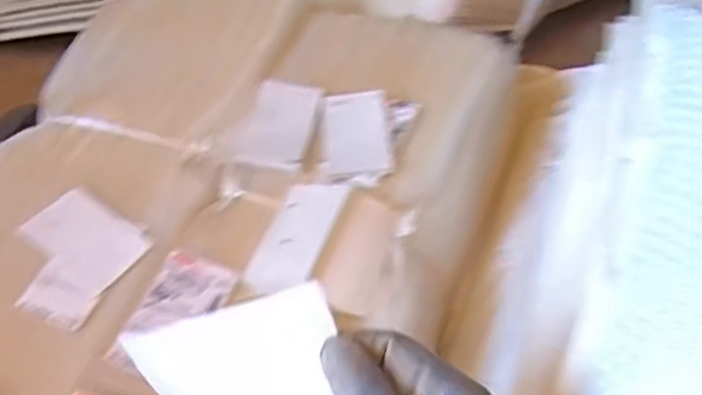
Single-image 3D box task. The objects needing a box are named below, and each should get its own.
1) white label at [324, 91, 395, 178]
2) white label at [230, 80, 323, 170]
[{"bbox_3d":[0.007,-0.078,0.790,0.078,0.004,0.126,-4,52,-1],"label":"white label"},{"bbox_3d":[-0.088,-0.090,0.802,0.086,0.006,0.125,11,59,10],"label":"white label"}]

